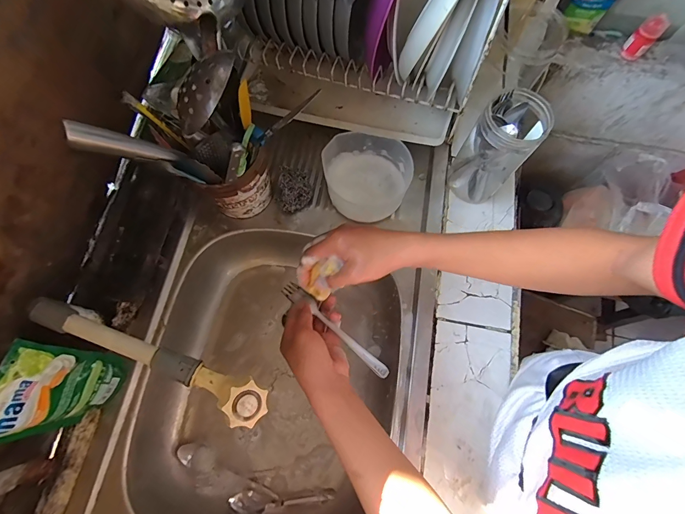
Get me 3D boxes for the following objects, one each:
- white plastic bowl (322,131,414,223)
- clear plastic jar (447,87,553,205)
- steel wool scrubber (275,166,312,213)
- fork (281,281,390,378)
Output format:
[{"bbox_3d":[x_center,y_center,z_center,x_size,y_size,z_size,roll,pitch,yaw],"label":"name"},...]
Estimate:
[{"bbox_3d":[0.042,-0.142,0.573,0.135,0.053,0.138,0,73,0],"label":"white plastic bowl"},{"bbox_3d":[0.231,-0.161,0.515,0.087,0.168,0.084,0,73,0],"label":"clear plastic jar"},{"bbox_3d":[-0.084,-0.119,0.578,0.056,0.036,0.075,-4,73,-1],"label":"steel wool scrubber"},{"bbox_3d":[-0.011,0.093,0.443,0.178,0.014,0.021,39,77,16],"label":"fork"}]

